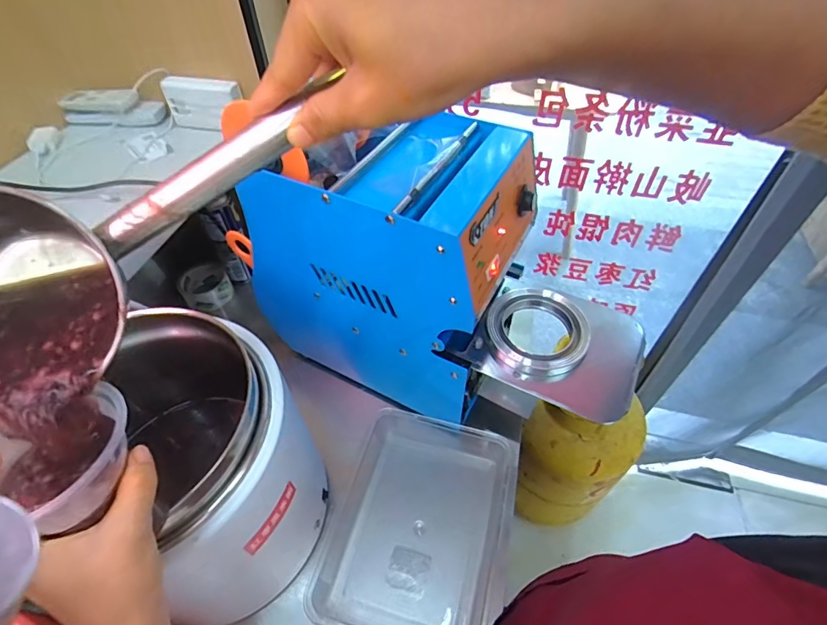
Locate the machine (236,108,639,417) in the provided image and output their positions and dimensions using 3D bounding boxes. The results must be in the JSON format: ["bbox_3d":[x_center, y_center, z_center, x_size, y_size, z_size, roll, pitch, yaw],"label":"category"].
[{"bbox_3d":[0.047,-0.043,0.589,0.497,0.347,0.207,23,53,19],"label":"machine"}]

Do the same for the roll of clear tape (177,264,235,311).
[{"bbox_3d":[-0.405,-0.049,0.853,0.086,0.054,0.077,-37,58,-27],"label":"roll of clear tape"}]

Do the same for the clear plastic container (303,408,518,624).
[{"bbox_3d":[0.008,0.273,0.574,0.217,0.045,0.270,14,51,13],"label":"clear plastic container"}]

